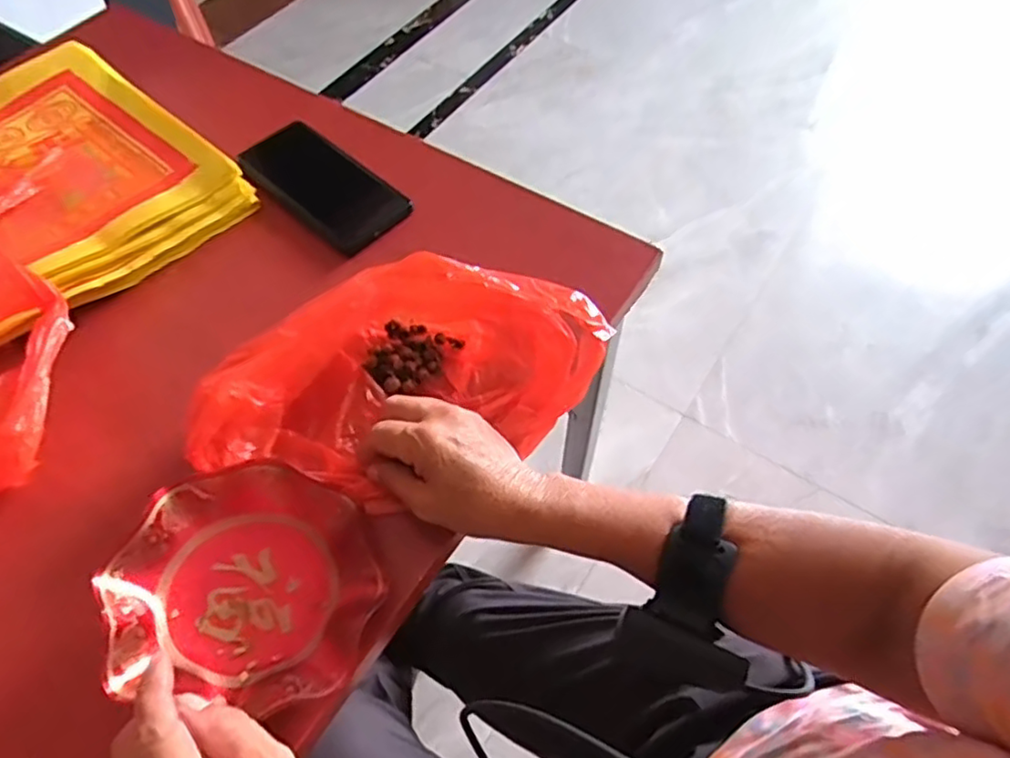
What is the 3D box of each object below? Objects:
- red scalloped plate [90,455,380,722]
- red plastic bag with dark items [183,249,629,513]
[{"bbox_3d":[-0.141,0.114,0.357,0.130,0.045,0.128,0,59,-1],"label":"red scalloped plate"},{"bbox_3d":[-0.064,-0.002,0.424,0.263,0.072,0.132,-16,61,-13],"label":"red plastic bag with dark items"}]

